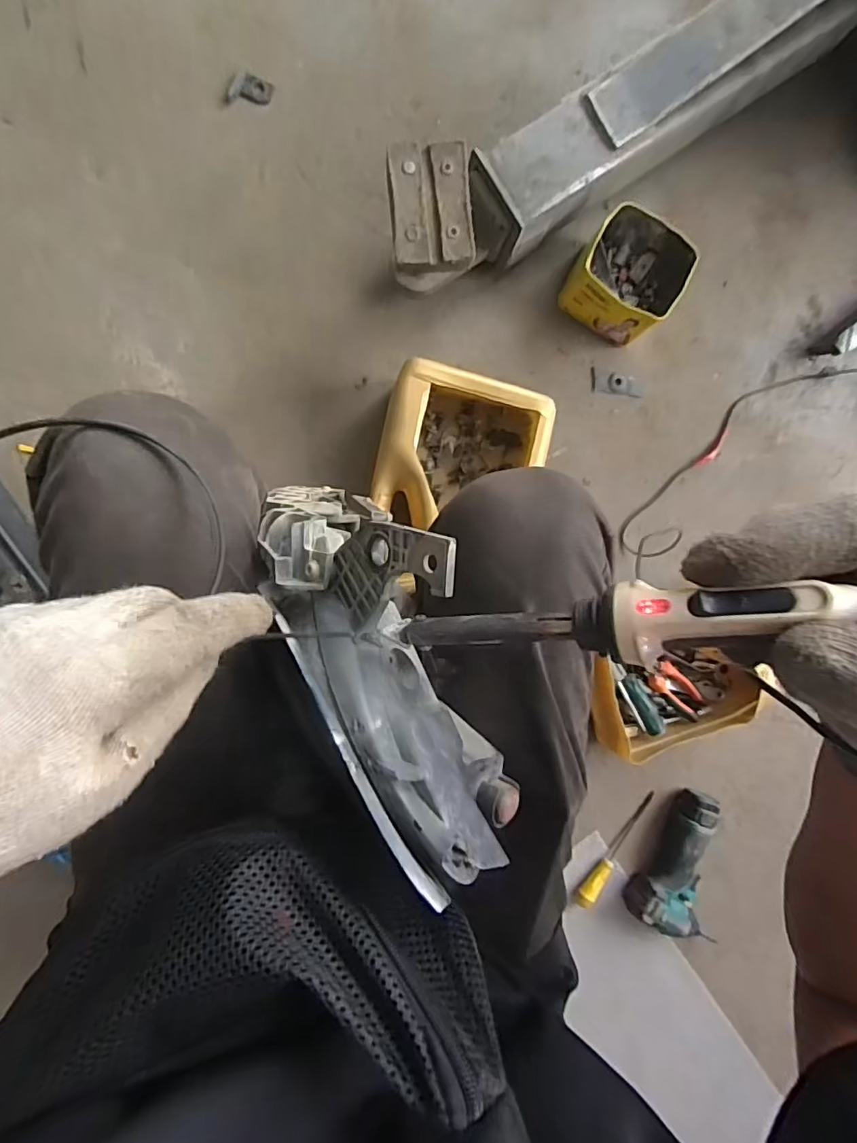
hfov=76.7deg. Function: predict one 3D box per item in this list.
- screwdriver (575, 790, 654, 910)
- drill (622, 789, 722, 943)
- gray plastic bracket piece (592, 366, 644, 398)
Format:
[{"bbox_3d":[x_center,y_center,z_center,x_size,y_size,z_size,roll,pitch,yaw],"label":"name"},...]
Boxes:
[{"bbox_3d":[0.280,0.411,0.799,0.023,0.031,0.189,39,86,-9],"label":"screwdriver"},{"bbox_3d":[0.384,0.430,0.806,0.119,0.055,0.204,20,89,-10],"label":"drill"},{"bbox_3d":[0.275,-0.273,0.784,0.085,0.004,0.032,3,92,-10],"label":"gray plastic bracket piece"}]

